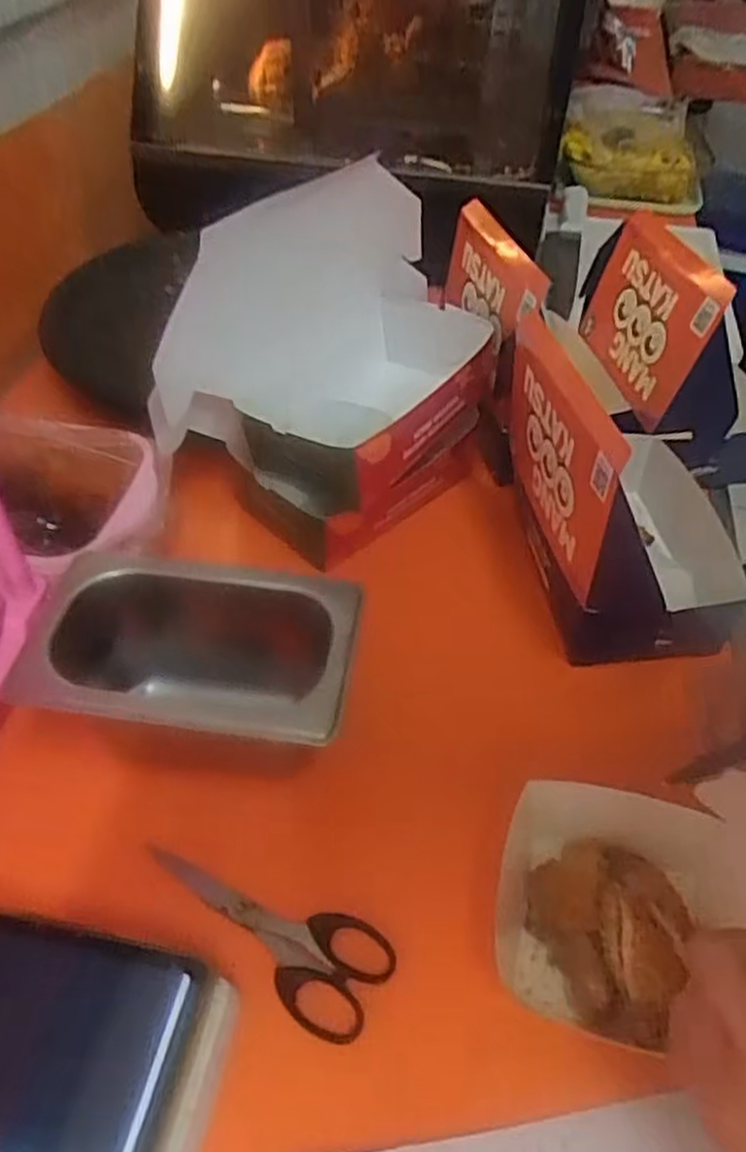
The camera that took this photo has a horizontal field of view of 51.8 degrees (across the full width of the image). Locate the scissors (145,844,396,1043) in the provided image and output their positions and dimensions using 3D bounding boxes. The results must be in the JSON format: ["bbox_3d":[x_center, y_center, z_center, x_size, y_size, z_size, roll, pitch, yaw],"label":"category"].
[{"bbox_3d":[-0.060,0.184,0.417,0.147,0.013,0.055,28,52,23],"label":"scissors"}]

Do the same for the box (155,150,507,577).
[{"bbox_3d":[-0.015,-0.162,0.572,0.144,0.212,0.270,32,53,26],"label":"box"}]

